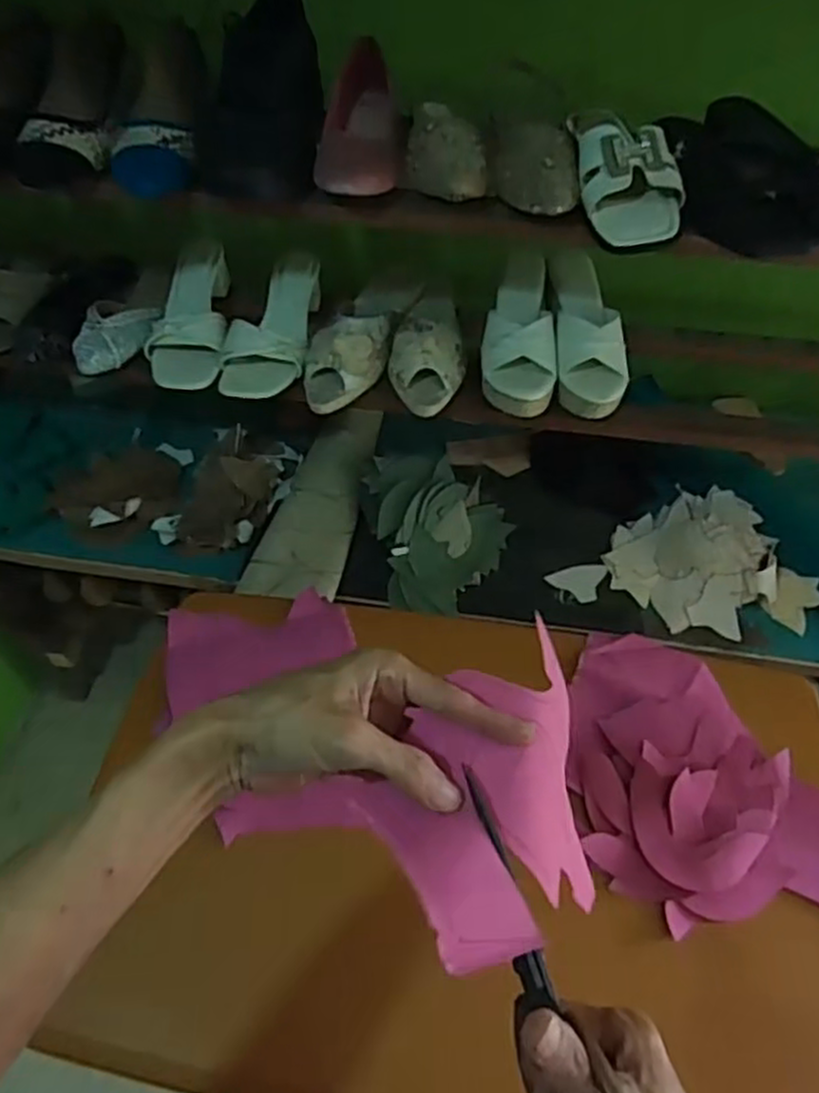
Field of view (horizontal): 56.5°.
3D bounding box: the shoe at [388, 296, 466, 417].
[{"bbox_3d":[0.021,-0.250,0.913,0.083,0.063,0.215,0,54,1],"label":"shoe"}]

